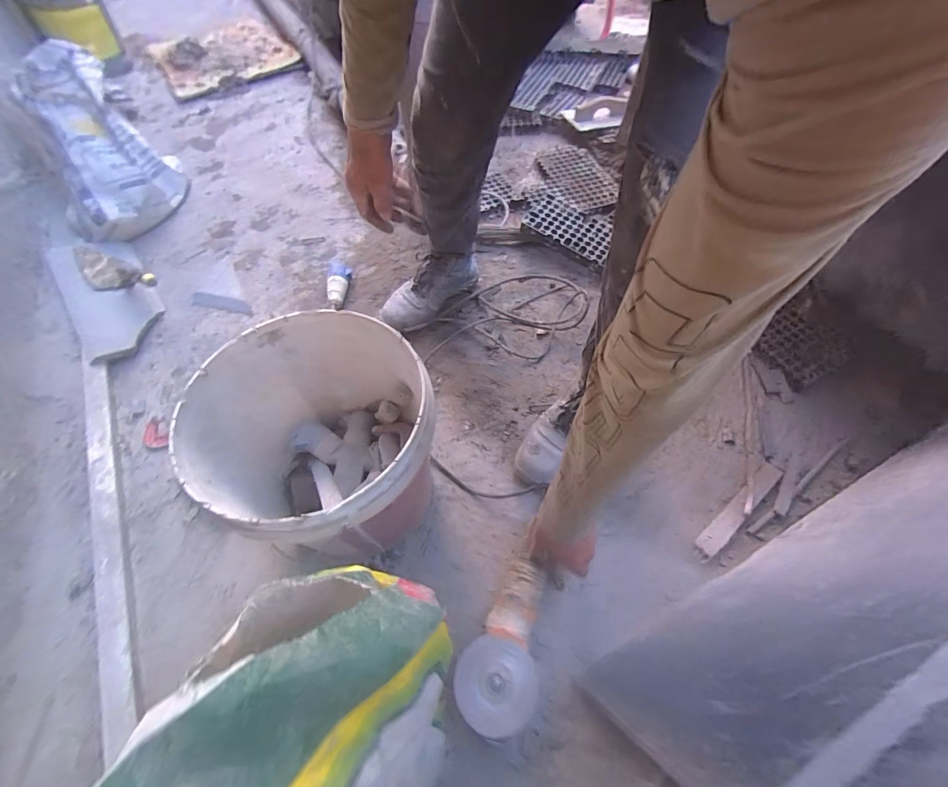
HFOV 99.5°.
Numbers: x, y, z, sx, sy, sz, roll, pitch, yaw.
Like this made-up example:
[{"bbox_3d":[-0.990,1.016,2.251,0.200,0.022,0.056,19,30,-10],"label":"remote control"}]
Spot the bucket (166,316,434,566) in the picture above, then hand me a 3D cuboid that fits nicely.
[{"bbox_3d":[-0.204,0.083,0.602,0.299,0.274,0.284,0,59,0],"label":"bucket"}]

